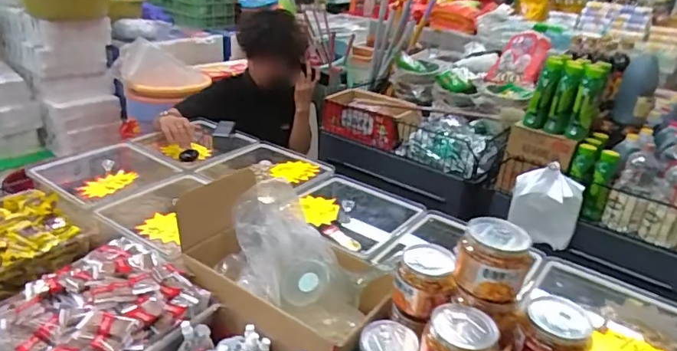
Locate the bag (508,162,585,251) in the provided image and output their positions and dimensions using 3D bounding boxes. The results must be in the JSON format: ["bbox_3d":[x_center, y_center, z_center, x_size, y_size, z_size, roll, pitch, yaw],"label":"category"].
[{"bbox_3d":[0.674,0.099,1.660,0.206,0.225,0.121,20,29,28],"label":"bag"}]

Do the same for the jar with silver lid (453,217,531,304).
[{"bbox_3d":[0.242,0.136,0.803,0.102,0.117,0.089,11,26,13],"label":"jar with silver lid"}]

